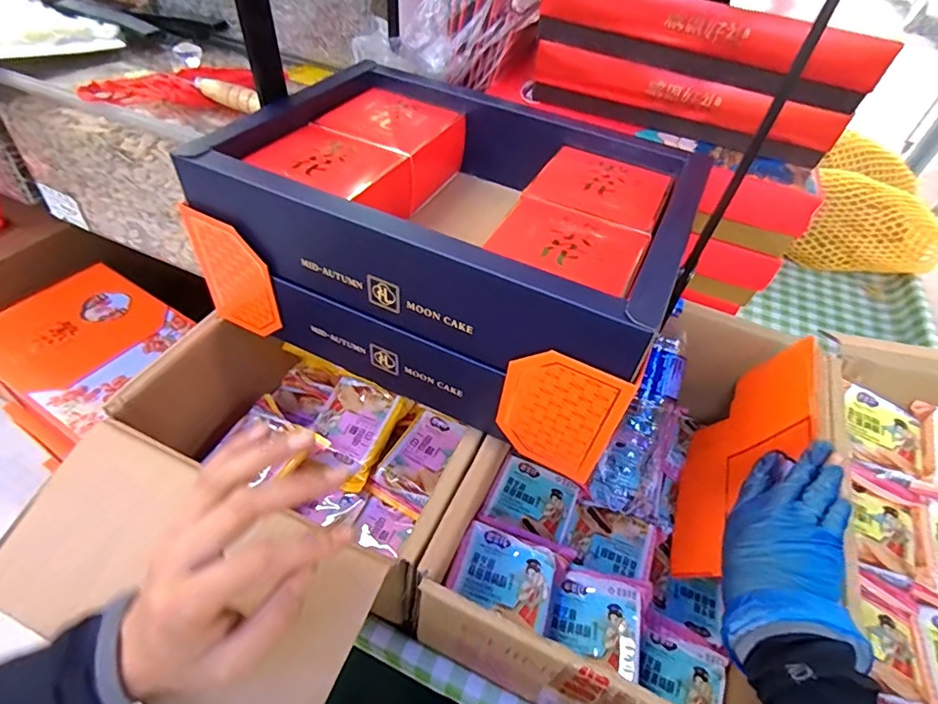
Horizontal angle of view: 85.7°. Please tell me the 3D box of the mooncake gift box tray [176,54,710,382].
[{"bbox_3d":[-0.002,-0.127,0.438,0.357,0.089,0.260,23,50,15],"label":"mooncake gift box tray"}]

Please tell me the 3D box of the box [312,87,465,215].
[{"bbox_3d":[-0.075,-0.201,0.498,0.106,0.062,0.109,24,50,15],"label":"box"}]

